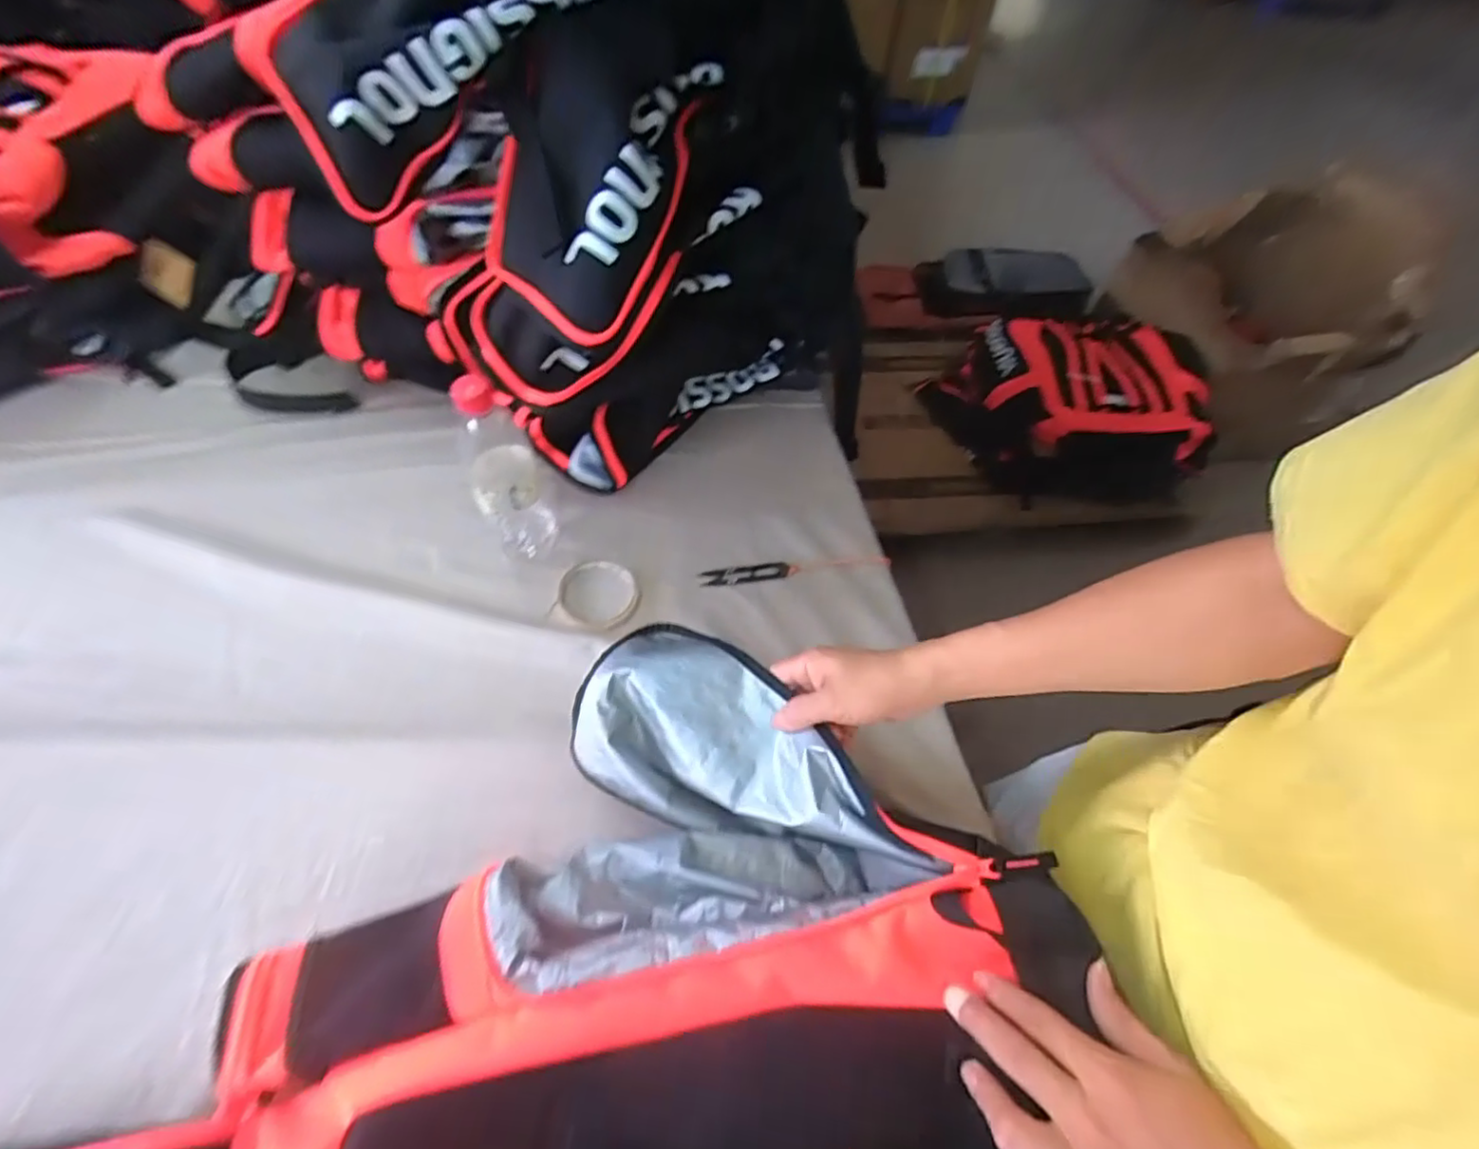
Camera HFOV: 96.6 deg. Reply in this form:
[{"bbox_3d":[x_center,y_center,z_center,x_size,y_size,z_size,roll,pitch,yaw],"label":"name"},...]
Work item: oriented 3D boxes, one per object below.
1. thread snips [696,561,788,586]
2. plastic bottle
[{"bbox_3d":[0.005,-0.001,0.735,0.099,0.007,0.025,-8,57,-9],"label":"thread snips"},{"bbox_3d":[-0.234,-0.110,0.652,0.067,0.211,0.076,-17,59,-14],"label":"plastic bottle"}]

